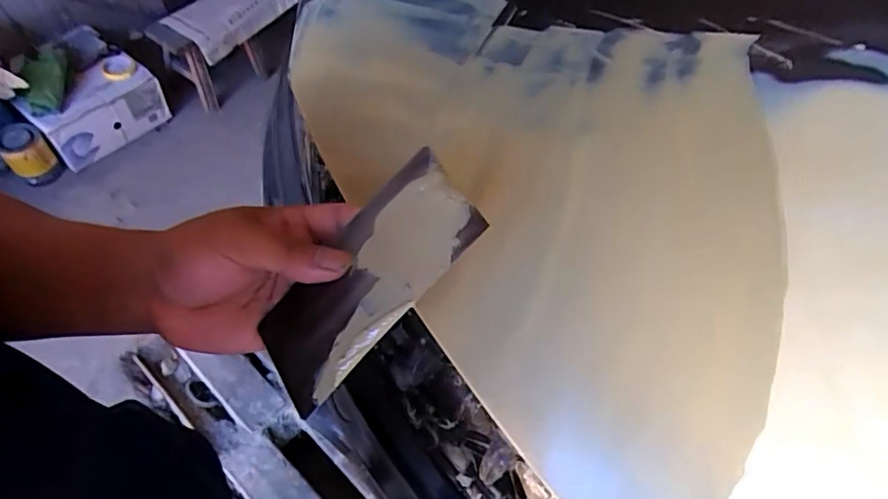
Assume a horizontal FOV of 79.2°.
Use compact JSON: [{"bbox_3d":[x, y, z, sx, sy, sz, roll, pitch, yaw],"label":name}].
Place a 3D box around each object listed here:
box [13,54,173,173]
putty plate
[{"bbox_3d":[-0.952,-0.383,1.498,0.127,0.182,0.314,39,60,18],"label":"box"},{"bbox_3d":[-0.040,0.013,0.277,0.133,0.008,0.074,-48,46,2],"label":"putty plate"}]

